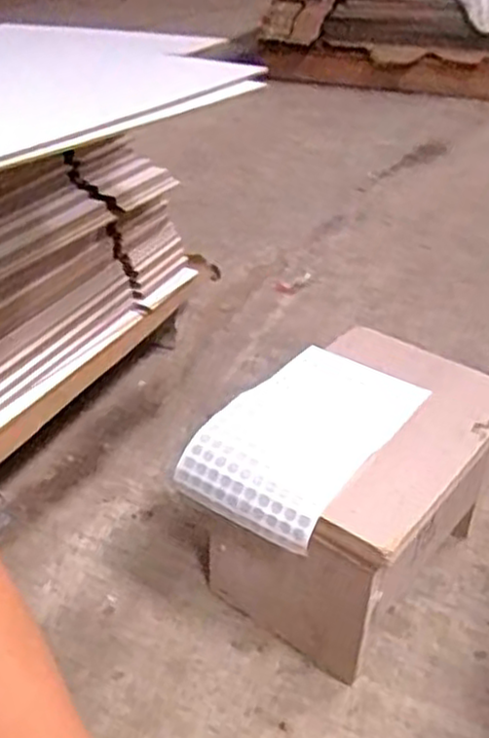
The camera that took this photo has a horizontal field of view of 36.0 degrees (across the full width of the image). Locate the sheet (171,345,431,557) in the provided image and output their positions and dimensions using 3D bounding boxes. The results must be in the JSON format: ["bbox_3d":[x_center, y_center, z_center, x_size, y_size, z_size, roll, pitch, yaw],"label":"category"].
[{"bbox_3d":[0.053,0.054,0.640,0.125,0.038,0.213,21,37,29],"label":"sheet"}]

